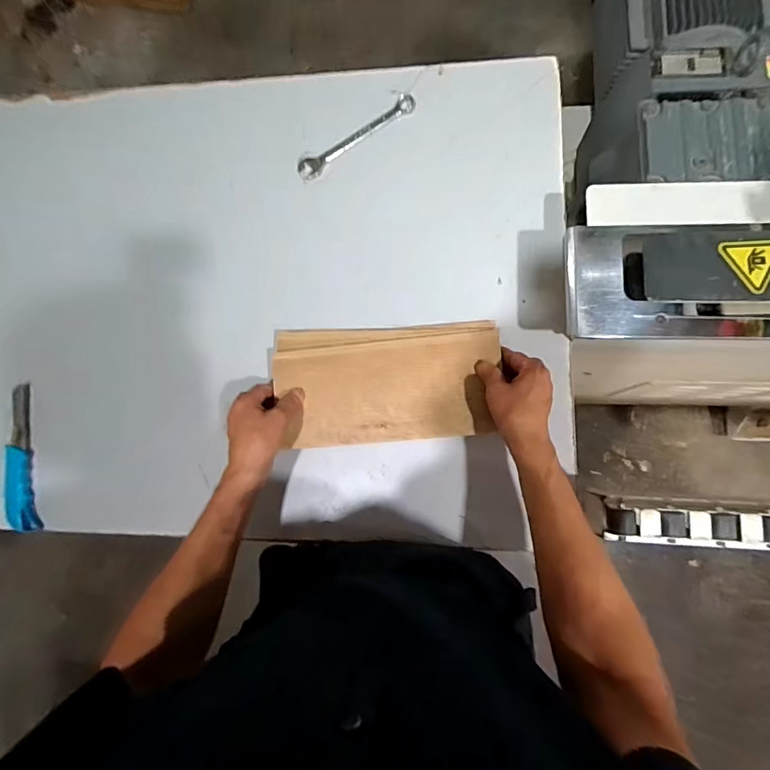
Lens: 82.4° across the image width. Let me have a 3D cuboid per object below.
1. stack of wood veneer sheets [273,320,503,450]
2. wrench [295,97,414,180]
[{"bbox_3d":[0.001,-0.003,0.573,0.283,0.022,0.153,-3,82,5],"label":"stack of wood veneer sheets"},{"bbox_3d":[-0.040,-0.366,0.650,0.199,0.016,0.032,-31,80,1],"label":"wrench"}]

